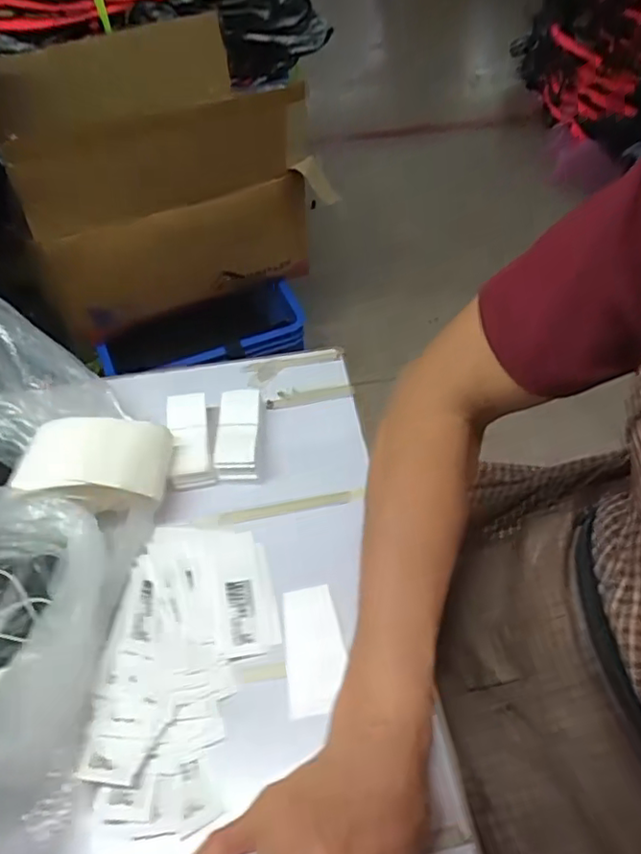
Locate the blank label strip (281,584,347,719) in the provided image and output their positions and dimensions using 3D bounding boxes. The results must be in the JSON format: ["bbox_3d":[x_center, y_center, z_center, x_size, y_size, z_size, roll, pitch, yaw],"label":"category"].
[{"bbox_3d":[-0.004,0.147,0.406,0.038,0.004,0.080,-3,59,-7],"label":"blank label strip"}]

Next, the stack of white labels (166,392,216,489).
[{"bbox_3d":[-0.104,0.010,0.488,0.032,0.028,0.077,-9,53,-5],"label":"stack of white labels"}]

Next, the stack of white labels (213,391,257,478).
[{"bbox_3d":[-0.065,0.006,0.490,0.031,0.031,0.076,-2,52,0],"label":"stack of white labels"}]

